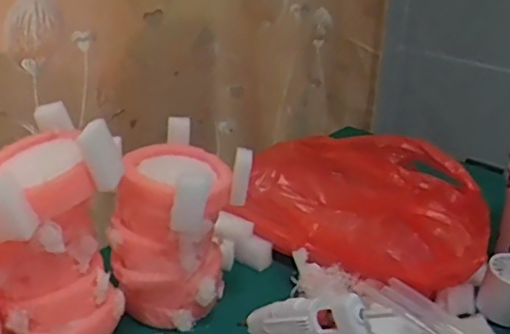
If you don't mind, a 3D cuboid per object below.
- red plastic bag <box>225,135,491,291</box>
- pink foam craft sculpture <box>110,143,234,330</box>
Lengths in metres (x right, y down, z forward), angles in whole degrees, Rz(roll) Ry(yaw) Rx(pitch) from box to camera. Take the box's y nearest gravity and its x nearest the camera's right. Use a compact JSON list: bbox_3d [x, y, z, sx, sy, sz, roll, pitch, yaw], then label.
[{"bbox_3d":[0.112,0.036,0.660,0.310,0.103,0.125,23,35,33],"label":"red plastic bag"},{"bbox_3d":[-0.078,0.064,0.576,0.100,0.166,0.104,2,29,-1],"label":"pink foam craft sculpture"}]

